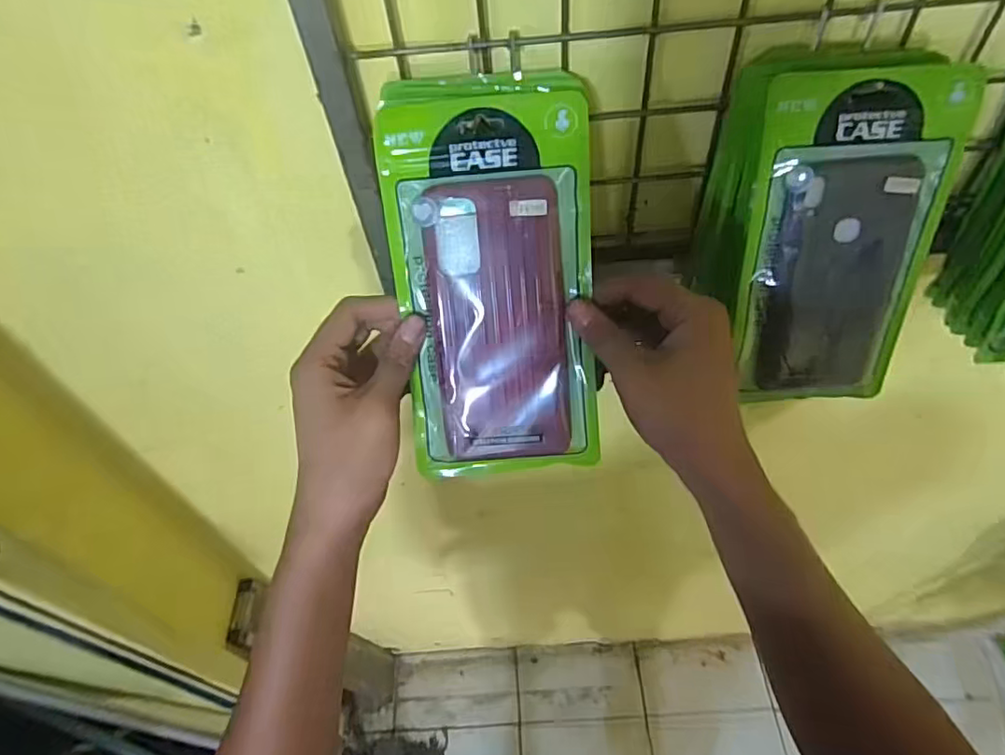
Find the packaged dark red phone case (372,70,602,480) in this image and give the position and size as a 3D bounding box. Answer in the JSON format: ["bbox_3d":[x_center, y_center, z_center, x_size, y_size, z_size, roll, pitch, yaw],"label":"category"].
[{"bbox_3d":[-0.004,-0.049,0.332,0.110,0.221,0.012,-6,15,-1],"label":"packaged dark red phone case"}]

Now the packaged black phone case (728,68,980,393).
[{"bbox_3d":[0.208,-0.076,0.370,0.110,0.206,0.014,-2,32,2],"label":"packaged black phone case"}]

